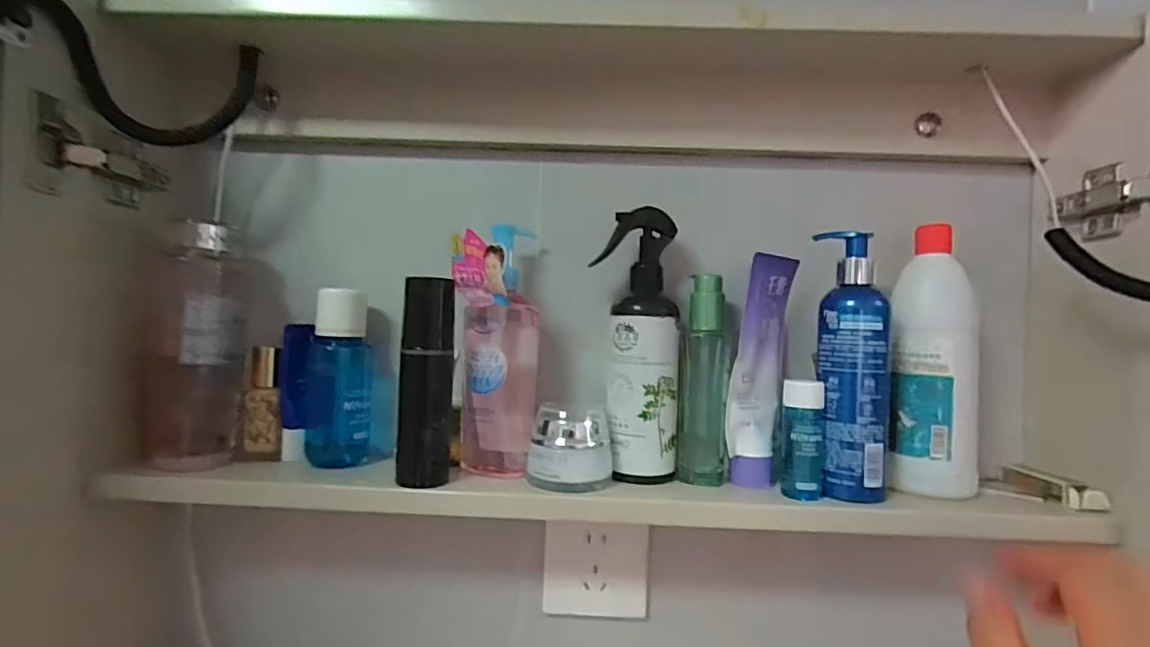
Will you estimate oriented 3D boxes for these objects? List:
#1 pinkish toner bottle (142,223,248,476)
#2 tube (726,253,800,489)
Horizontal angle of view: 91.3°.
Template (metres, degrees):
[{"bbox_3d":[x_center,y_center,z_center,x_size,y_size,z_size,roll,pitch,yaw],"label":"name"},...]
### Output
[{"bbox_3d":[-0.288,0.016,0.432,0.058,0.175,0.067,2,-1,-40],"label":"pinkish toner bottle"},{"bbox_3d":[0.143,0.036,0.434,0.030,0.170,0.067,1,-1,35],"label":"tube"}]

